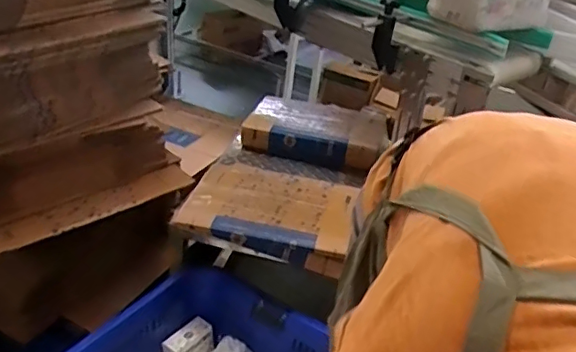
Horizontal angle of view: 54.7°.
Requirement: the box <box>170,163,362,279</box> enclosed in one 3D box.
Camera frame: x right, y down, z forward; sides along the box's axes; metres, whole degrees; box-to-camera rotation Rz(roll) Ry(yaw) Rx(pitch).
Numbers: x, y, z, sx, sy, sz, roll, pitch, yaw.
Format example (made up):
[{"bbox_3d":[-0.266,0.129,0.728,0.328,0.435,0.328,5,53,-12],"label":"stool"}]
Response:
[{"bbox_3d":[-0.035,0.090,1.395,0.429,0.083,0.295,12,31,10],"label":"box"}]

